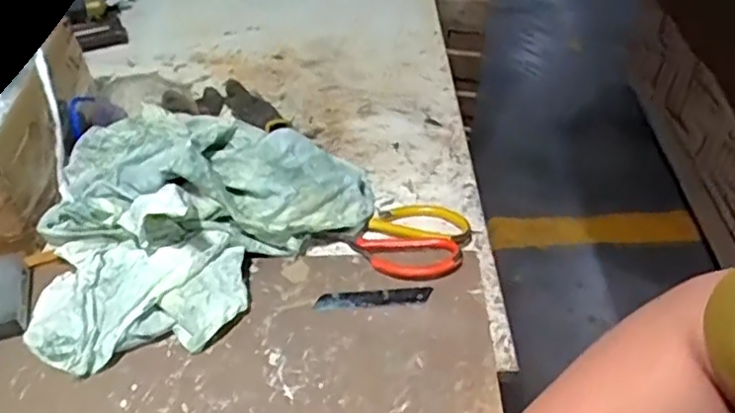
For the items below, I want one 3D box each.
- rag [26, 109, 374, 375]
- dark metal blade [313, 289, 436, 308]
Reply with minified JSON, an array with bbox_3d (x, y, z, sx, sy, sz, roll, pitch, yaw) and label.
[{"bbox_3d":[-0.187,-0.009,0.588,0.262,0.092,0.301,33,54,29],"label":"rag"},{"bbox_3d":[0.005,0.078,0.553,0.098,0.004,0.018,-1,45,0],"label":"dark metal blade"}]

